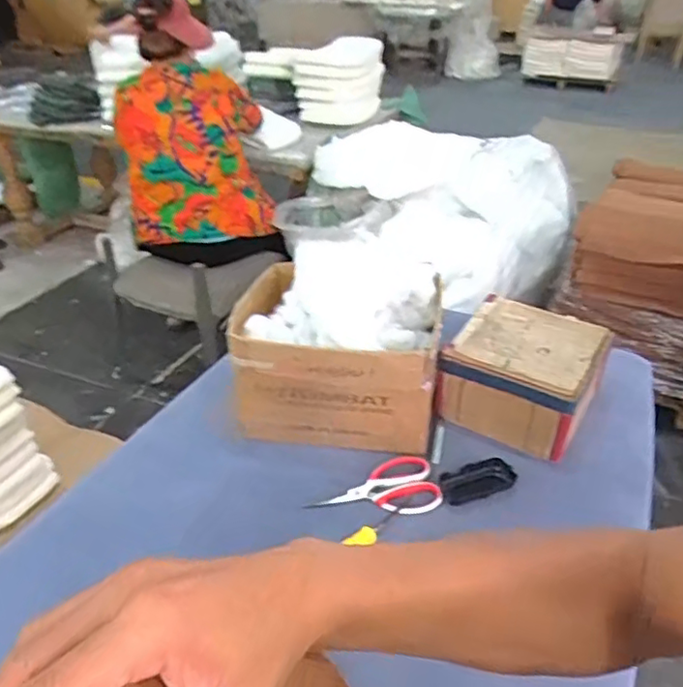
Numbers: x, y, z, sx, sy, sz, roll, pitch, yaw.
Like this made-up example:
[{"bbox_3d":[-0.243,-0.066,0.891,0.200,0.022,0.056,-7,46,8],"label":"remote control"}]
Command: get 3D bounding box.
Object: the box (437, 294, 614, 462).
[{"bbox_3d":[0.294,0.050,1.002,0.212,0.139,0.204,18,37,26],"label":"box"}]

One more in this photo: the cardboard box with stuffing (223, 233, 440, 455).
[{"bbox_3d":[-0.003,-0.003,0.985,0.304,0.249,0.239,5,33,8],"label":"cardboard box with stuffing"}]

